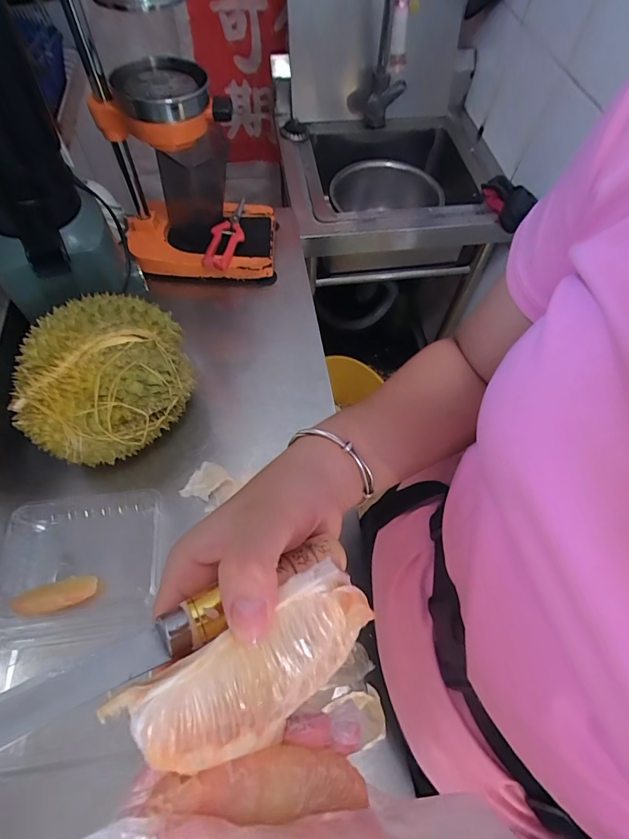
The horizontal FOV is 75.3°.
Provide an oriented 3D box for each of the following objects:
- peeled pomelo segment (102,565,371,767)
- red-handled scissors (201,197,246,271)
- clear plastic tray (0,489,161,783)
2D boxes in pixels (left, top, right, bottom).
[{"bbox_3d":[-0.025,0.095,0.167,0.093,0.030,0.047,-23,101,-27],"label":"peeled pomelo segment"},{"bbox_3d":[-0.152,-0.334,0.729,0.059,0.027,0.186,7,61,1],"label":"red-handled scissors"},{"bbox_3d":[-0.259,0.210,0.437,0.168,0.027,0.260,-7,62,-7],"label":"clear plastic tray"}]

